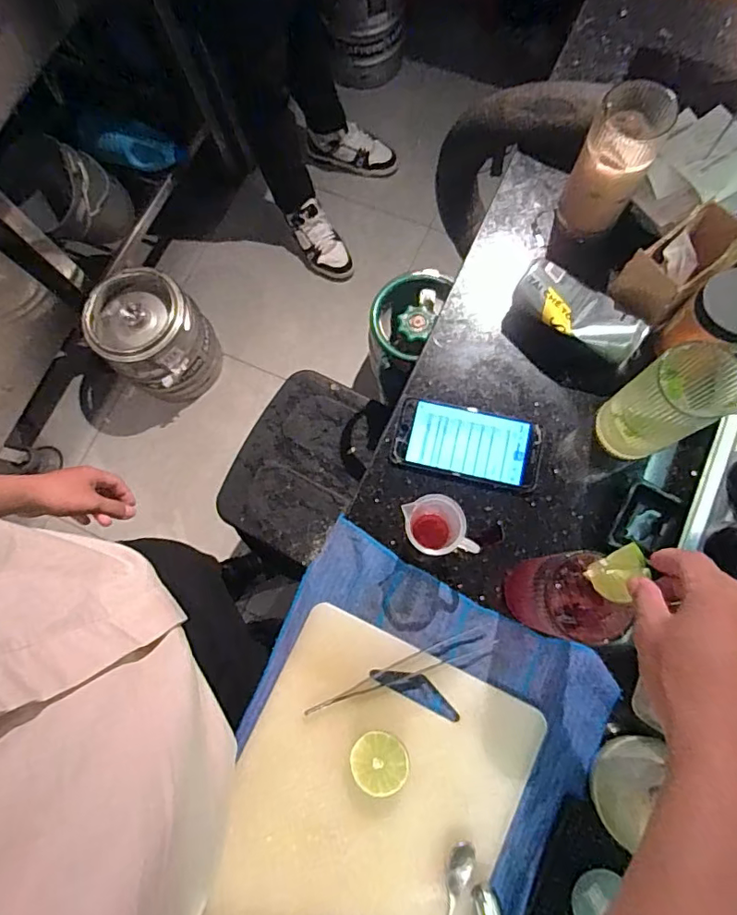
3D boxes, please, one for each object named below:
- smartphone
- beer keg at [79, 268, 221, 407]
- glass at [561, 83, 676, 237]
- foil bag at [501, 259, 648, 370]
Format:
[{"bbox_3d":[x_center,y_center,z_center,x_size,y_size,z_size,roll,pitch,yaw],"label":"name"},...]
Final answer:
[{"bbox_3d":[0.106,-0.017,0.559,0.155,0.008,0.077,13,76,5],"label":"smartphone"},{"bbox_3d":[-0.522,-0.290,1.312,0.244,0.299,0.227,-1,77,3],"label":"beer keg"},{"bbox_3d":[0.253,-0.304,0.547,0.071,0.133,0.072,0,75,2],"label":"glass"},{"bbox_3d":[0.223,-0.154,0.562,0.138,0.051,0.077,29,80,9],"label":"foil bag"}]

